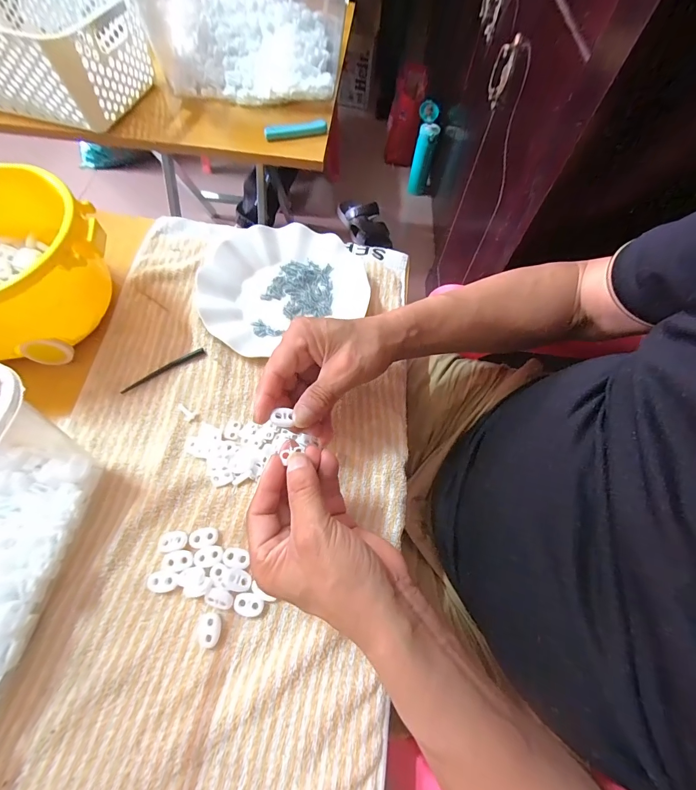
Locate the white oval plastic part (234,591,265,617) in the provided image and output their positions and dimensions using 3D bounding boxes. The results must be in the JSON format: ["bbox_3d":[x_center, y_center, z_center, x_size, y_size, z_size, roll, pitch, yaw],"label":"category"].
[{"bbox_3d":[-0.077,0.161,0.272,0.021,0.006,0.015,12,65,4],"label":"white oval plastic part"}]

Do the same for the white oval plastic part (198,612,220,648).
[{"bbox_3d":[-0.105,0.176,0.266,0.016,0.005,0.022,-7,65,-4],"label":"white oval plastic part"}]

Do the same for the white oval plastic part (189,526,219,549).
[{"bbox_3d":[-0.120,0.118,0.293,0.022,0.005,0.015,-10,66,-6],"label":"white oval plastic part"}]

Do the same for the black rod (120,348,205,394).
[{"bbox_3d":[-0.186,-0.025,0.356,0.085,0.004,0.007,-31,69,-14],"label":"black rod"}]

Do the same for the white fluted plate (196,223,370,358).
[{"bbox_3d":[-0.069,-0.121,0.395,0.180,0.021,0.173,0,65,-1],"label":"white fluted plate"}]

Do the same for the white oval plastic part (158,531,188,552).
[{"bbox_3d":[-0.143,0.120,0.290,0.023,0.005,0.015,-12,66,-7],"label":"white oval plastic part"}]

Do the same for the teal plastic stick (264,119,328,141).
[{"bbox_3d":[-0.080,-0.408,0.546,0.096,0.014,0.018,-13,65,-11],"label":"teal plastic stick"}]

